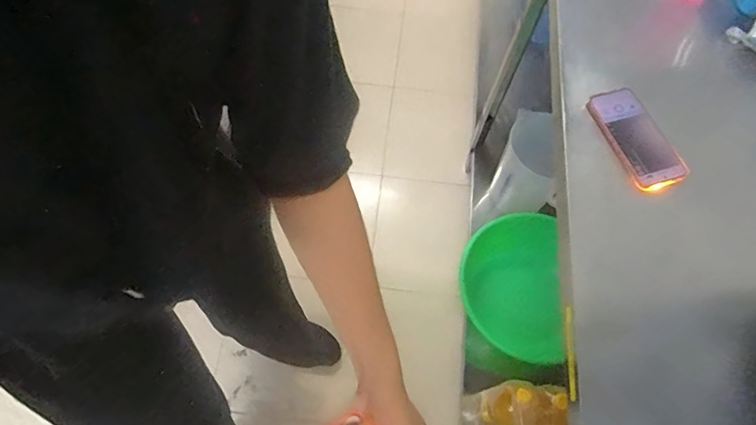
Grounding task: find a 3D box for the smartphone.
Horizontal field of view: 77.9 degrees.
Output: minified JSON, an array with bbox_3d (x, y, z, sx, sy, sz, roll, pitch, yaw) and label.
[{"bbox_3d":[0.373,-0.110,0.676,0.074,0.018,0.164,-23,68,0],"label":"smartphone"}]

